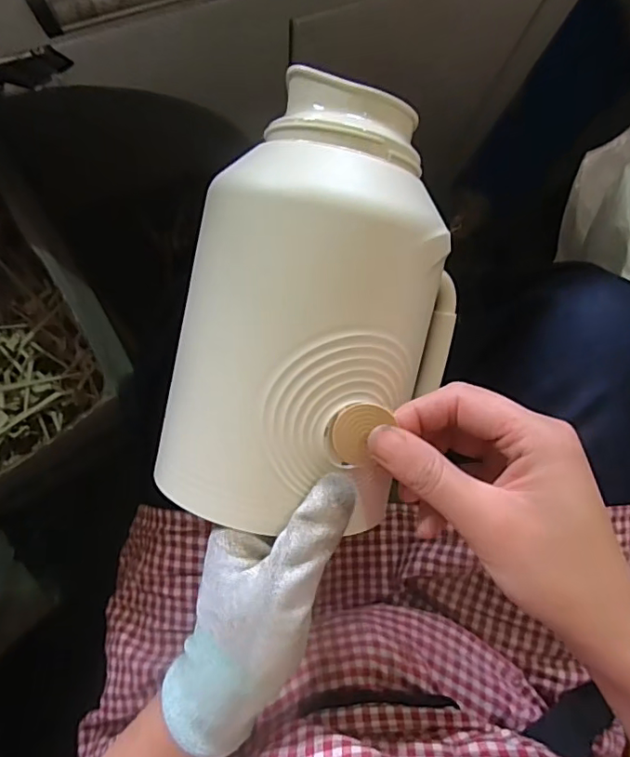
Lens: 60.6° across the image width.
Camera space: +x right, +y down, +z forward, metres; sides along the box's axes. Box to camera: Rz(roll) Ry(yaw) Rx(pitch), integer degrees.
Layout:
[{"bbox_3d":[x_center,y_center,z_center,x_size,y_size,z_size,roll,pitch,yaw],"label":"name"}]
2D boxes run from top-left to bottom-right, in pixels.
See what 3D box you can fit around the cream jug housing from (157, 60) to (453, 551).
[{"bbox_3d":[0.010,-0.032,0.295,0.151,0.112,0.219,13,85,-1],"label":"cream jug housing"}]

